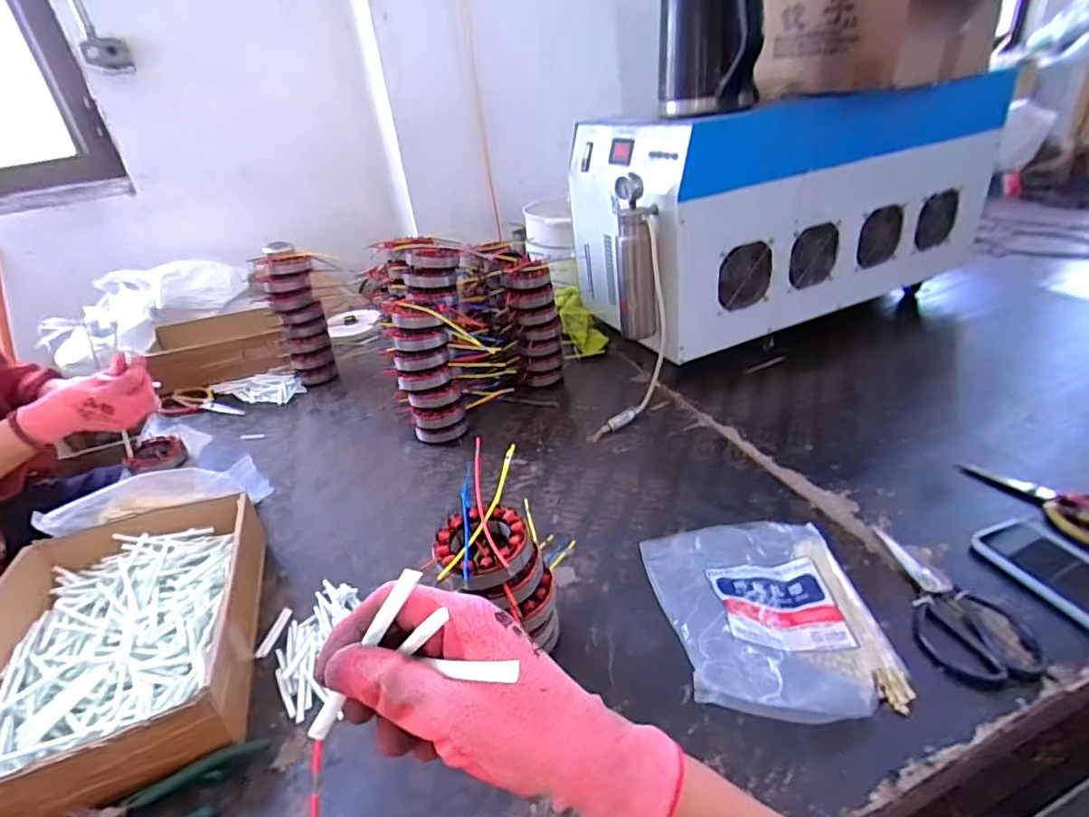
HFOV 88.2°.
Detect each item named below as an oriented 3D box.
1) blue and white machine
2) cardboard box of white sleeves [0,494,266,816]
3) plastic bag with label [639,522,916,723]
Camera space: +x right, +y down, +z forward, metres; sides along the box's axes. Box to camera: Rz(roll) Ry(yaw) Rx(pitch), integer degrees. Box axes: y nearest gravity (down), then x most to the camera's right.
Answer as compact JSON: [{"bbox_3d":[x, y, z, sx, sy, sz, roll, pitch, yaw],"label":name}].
[{"bbox_3d":[0.471,-0.402,1.118,0.795,0.367,0.358,-14,31,-13],"label":"blue and white machine"},{"bbox_3d":[-0.430,0.231,0.575,0.232,0.074,0.322,-14,31,-13],"label":"cardboard box of white sleeves"},{"bbox_3d":[0.220,0.191,0.567,0.198,0.058,0.242,-5,30,3],"label":"plastic bag with label"}]

